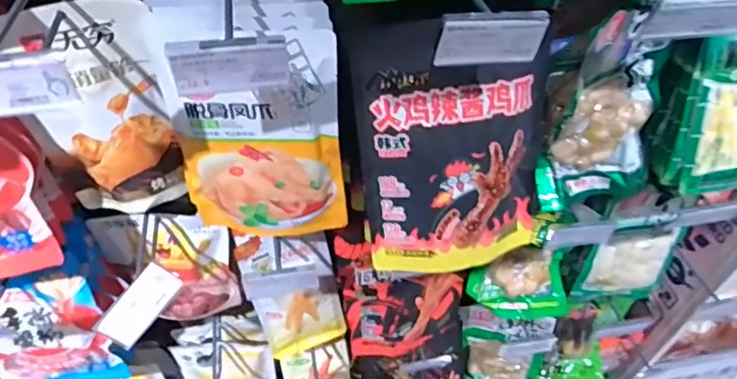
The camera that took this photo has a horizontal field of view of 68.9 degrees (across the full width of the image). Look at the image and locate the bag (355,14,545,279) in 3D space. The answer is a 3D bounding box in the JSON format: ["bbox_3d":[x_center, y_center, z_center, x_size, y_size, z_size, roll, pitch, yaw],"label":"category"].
[{"bbox_3d":[0.086,-0.037,0.535,0.182,0.255,0.026,-6,24,-4],"label":"bag"}]

